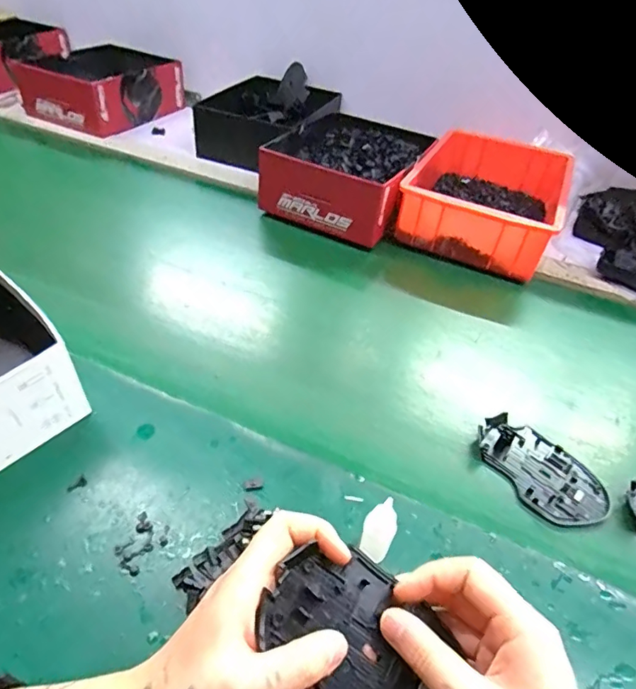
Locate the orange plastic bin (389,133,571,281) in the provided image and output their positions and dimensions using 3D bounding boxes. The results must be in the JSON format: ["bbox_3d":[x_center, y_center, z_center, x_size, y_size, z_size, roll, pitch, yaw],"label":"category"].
[{"bbox_3d":[0.246,-0.223,0.730,0.206,0.088,0.285,20,45,14],"label":"orange plastic bin"}]

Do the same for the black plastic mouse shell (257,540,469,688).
[{"bbox_3d":[0.023,0.158,0.257,0.107,0.009,0.073,35,59,8],"label":"black plastic mouse shell"}]

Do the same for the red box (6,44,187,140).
[{"bbox_3d":[-0.413,-0.494,0.945,0.209,0.097,0.247,22,45,16],"label":"red box"}]

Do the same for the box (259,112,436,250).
[{"bbox_3d":[0.045,-0.256,0.736,0.188,0.098,0.224,20,45,14],"label":"box"}]

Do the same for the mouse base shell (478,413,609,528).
[{"bbox_3d":[0.197,0.108,0.430,0.072,0.006,0.113,-21,50,-27],"label":"mouse base shell"}]

